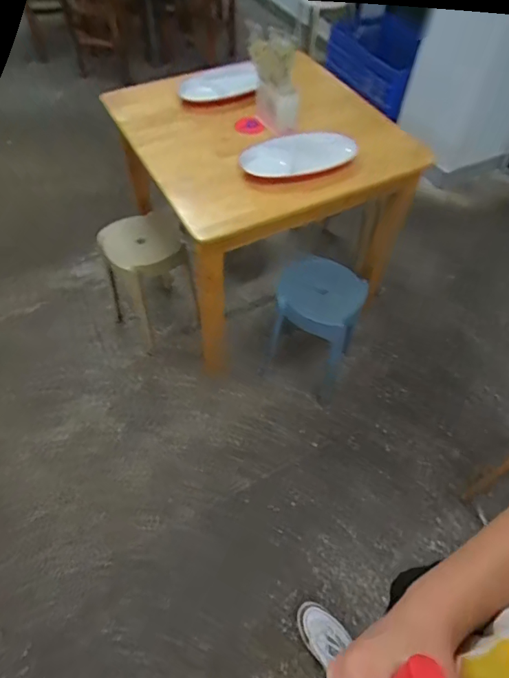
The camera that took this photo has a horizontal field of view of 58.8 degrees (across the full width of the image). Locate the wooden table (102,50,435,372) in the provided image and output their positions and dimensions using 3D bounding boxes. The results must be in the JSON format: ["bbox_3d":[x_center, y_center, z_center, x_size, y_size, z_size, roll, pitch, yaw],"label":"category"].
[{"bbox_3d":[0.003,-0.474,1.612,0.727,0.670,0.697,-25,60,-18],"label":"wooden table"}]

